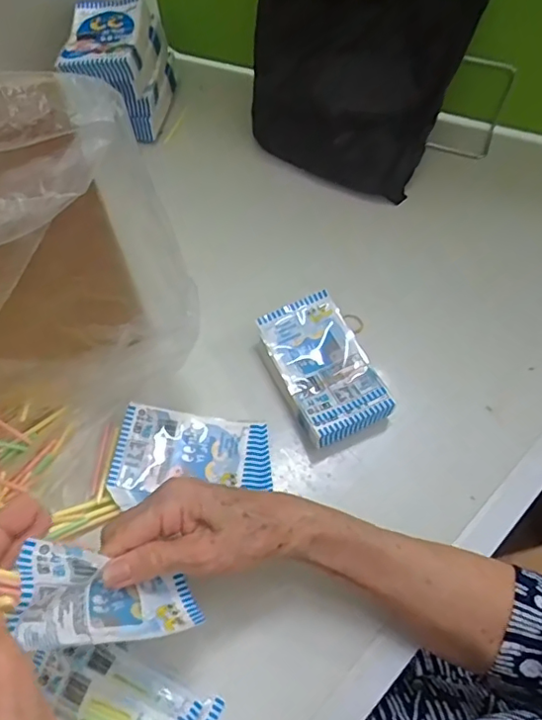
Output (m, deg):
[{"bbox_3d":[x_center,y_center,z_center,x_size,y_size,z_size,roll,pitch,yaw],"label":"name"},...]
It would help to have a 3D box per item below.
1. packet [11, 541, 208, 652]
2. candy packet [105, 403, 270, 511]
[{"bbox_3d":[-0.090,0.132,0.312,0.098,0.036,0.049,23,58,-30],"label":"packet"},{"bbox_3d":[-0.059,0.077,0.431,0.116,0.012,0.075,7,62,3],"label":"candy packet"}]

